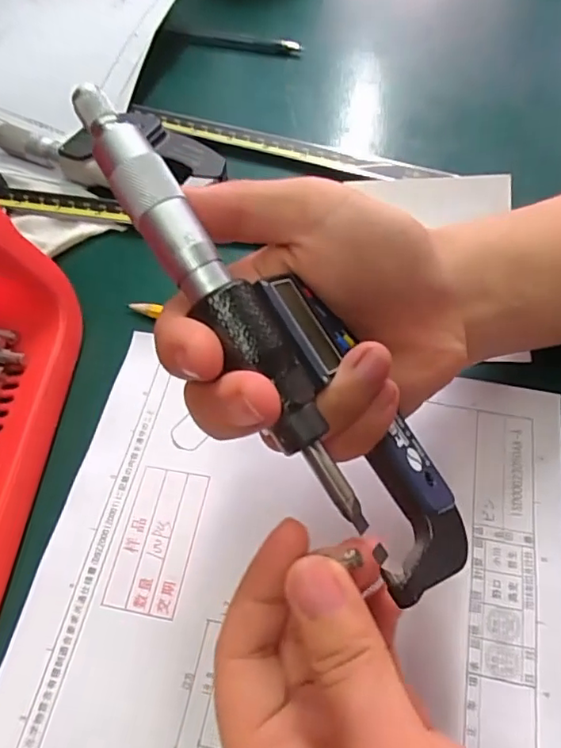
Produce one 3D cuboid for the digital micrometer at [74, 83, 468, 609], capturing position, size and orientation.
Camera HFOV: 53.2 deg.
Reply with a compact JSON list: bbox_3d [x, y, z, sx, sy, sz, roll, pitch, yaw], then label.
[{"bbox_3d":[-0.001,-0.011,0.171,0.048,0.026,0.181,-42,96,-20],"label":"digital micrometer"}]

